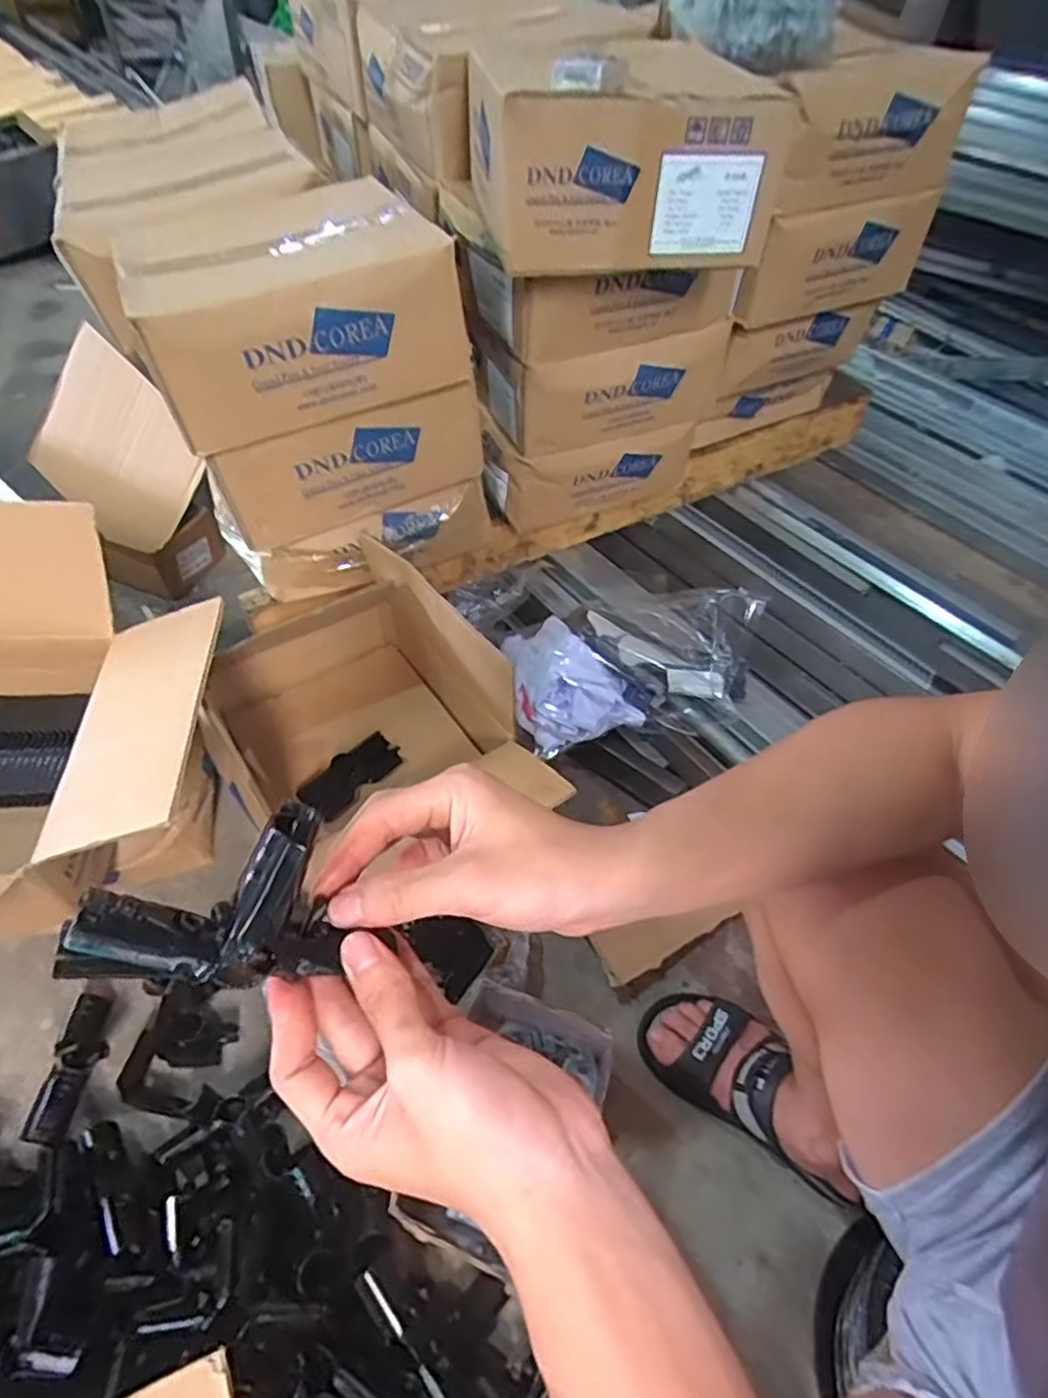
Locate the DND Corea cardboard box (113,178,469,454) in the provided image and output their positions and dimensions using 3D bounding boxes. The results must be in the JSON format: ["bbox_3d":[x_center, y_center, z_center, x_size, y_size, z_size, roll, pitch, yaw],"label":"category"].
[{"bbox_3d":[-0.253,-0.433,0.738,0.308,0.153,0.277,-18,53,-18],"label":"DND Corea cardboard box"}]

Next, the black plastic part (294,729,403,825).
[{"bbox_3d":[-0.220,0.098,0.872,0.127,0.015,0.057,-39,105,-14],"label":"black plastic part"}]

